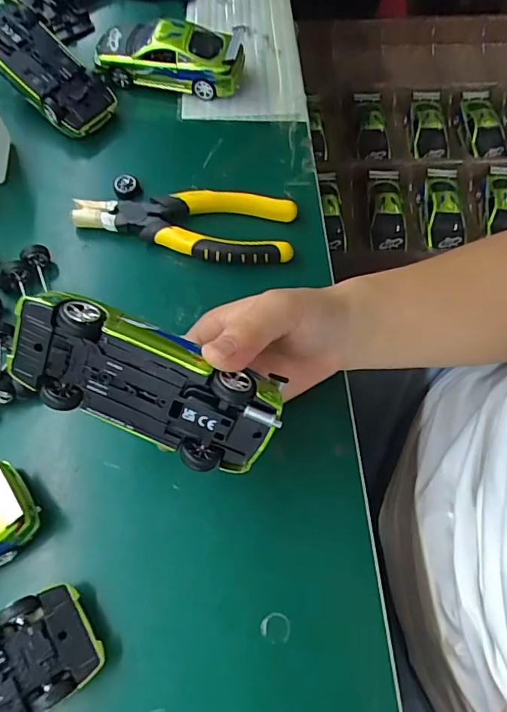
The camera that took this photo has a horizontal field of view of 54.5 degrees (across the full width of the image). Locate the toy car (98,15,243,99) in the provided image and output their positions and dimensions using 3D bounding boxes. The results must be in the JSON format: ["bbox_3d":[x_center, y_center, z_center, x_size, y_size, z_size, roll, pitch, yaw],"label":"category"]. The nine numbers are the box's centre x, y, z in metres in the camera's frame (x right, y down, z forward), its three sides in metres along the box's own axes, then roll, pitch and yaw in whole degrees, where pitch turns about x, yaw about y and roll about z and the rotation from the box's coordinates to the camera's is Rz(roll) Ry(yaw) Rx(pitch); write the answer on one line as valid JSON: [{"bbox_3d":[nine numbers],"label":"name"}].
[{"bbox_3d":[-0.071,-0.262,0.421,0.122,0.039,0.052,13,66,3],"label":"toy car"}]

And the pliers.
[{"bbox_3d":[-0.051,-0.096,0.369,0.160,0.024,0.054,2,66,1],"label":"pliers"}]

